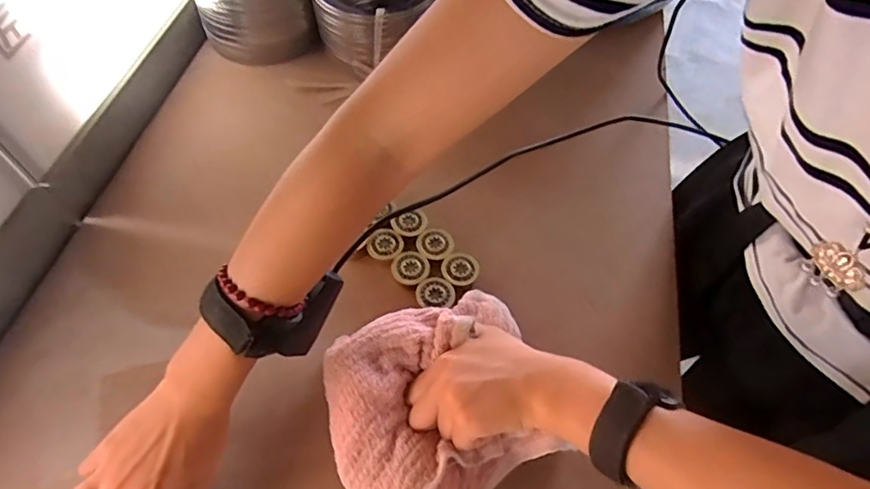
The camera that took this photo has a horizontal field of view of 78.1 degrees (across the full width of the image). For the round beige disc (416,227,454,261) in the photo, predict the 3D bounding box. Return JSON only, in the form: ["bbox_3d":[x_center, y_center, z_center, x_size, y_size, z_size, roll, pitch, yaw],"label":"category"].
[{"bbox_3d":[0.000,0.000,0.507,0.034,0.009,0.031,1,56,-2],"label":"round beige disc"}]

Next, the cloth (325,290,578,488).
[{"bbox_3d":[0.002,0.117,0.403,0.160,0.050,0.159,-17,59,-14],"label":"cloth"}]

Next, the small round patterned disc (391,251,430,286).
[{"bbox_3d":[-0.023,0.021,0.494,0.033,0.006,0.033,1,56,-2],"label":"small round patterned disc"}]

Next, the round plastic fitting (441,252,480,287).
[{"bbox_3d":[0.023,0.028,0.503,0.034,0.023,0.033,8,56,3],"label":"round plastic fitting"}]

